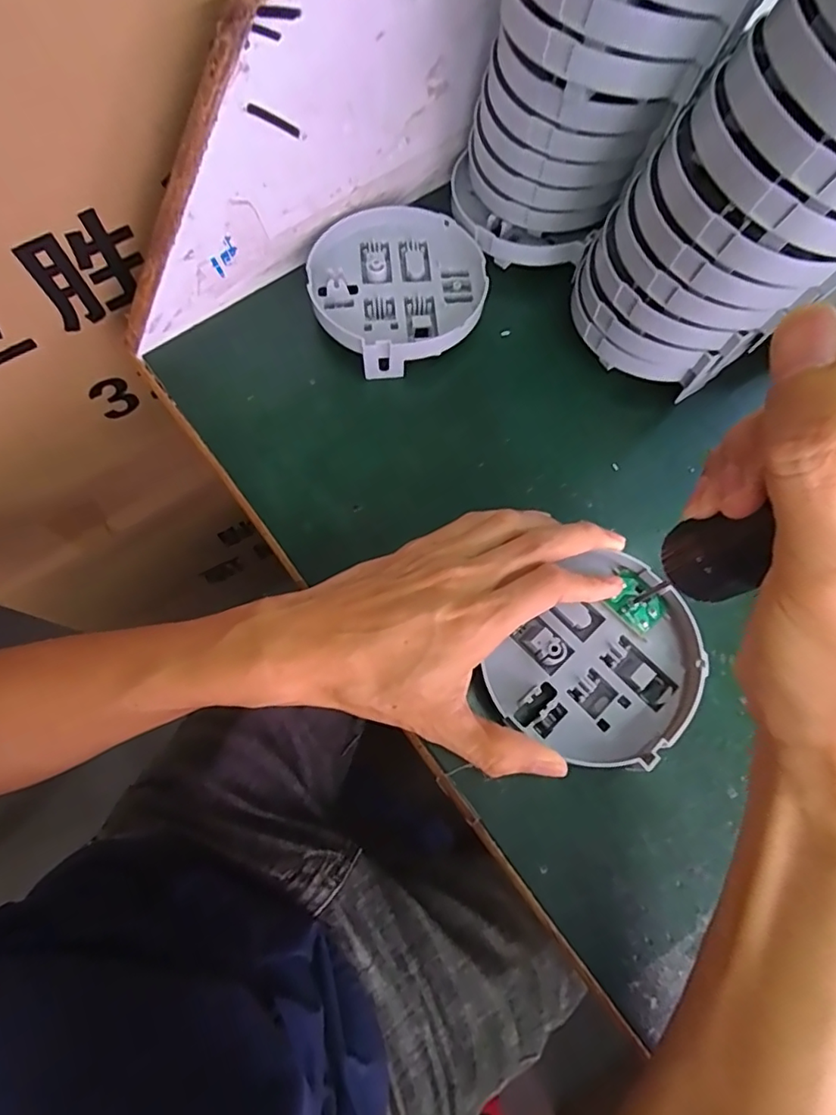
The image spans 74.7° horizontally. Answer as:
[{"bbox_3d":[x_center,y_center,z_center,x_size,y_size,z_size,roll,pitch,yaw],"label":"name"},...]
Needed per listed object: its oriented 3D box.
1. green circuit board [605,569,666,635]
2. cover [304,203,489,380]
[{"bbox_3d":[0.112,0.022,0.279,0.023,0.005,0.028,-43,79,-13],"label":"green circuit board"},{"bbox_3d":[-0.012,-0.164,0.334,0.102,0.027,0.104,0,73,-1],"label":"cover"}]

